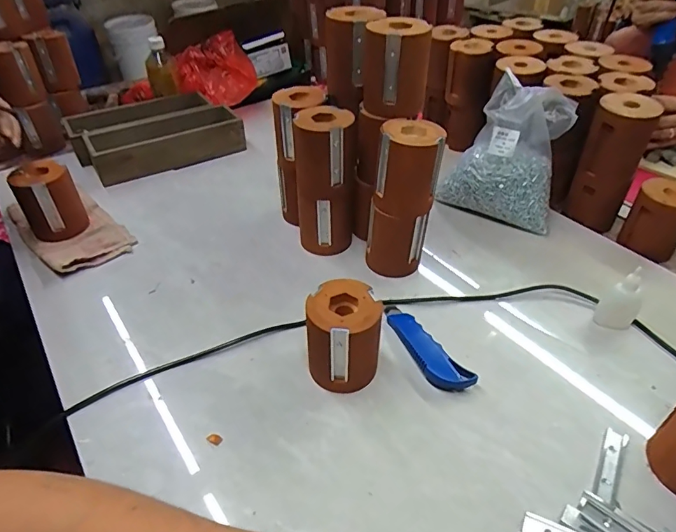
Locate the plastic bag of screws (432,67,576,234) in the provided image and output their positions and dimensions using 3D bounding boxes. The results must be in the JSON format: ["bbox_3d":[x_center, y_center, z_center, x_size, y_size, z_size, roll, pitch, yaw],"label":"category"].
[{"bbox_3d":[0.277,-0.181,0.742,0.167,0.176,0.136,24,47,26],"label":"plastic bag of screws"}]

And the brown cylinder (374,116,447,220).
[{"bbox_3d":[0.089,-0.126,0.596,0.081,0.103,0.076,5,42,8],"label":"brown cylinder"}]

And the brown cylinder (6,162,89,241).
[{"bbox_3d":[-0.451,-0.096,0.740,0.078,0.110,0.071,-33,50,-31],"label":"brown cylinder"}]

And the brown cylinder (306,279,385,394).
[{"bbox_3d":[0.007,0.077,0.515,0.083,0.102,0.080,2,41,4],"label":"brown cylinder"}]

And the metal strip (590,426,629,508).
[{"bbox_3d":[0.264,0.193,0.455,0.022,0.004,0.084,22,47,25],"label":"metal strip"}]

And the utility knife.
[{"bbox_3d":[0.097,0.095,0.556,0.040,0.019,0.148,-24,46,-23],"label":"utility knife"}]

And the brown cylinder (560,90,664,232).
[{"bbox_3d":[0.405,-0.153,0.705,0.078,0.193,0.067,19,46,23],"label":"brown cylinder"}]

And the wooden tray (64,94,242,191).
[{"bbox_3d":[-0.365,-0.260,0.943,0.300,0.075,0.226,-21,44,-20],"label":"wooden tray"}]

